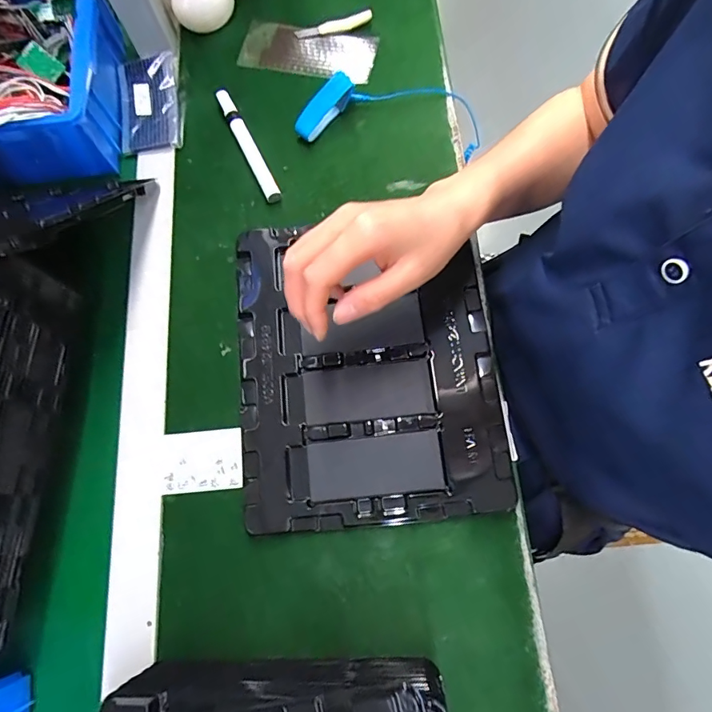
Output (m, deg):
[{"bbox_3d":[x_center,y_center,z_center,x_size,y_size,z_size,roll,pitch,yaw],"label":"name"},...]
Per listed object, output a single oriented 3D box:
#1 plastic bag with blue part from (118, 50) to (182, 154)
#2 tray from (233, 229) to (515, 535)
[{"bbox_3d":[-0.222,-0.271,0.486,0.061,0.021,0.106,-8,80,-1],"label":"plastic bag with blue part"},{"bbox_3d":[0.008,0.004,0.396,0.222,0.017,0.262,-5,75,-1],"label":"tray"}]

